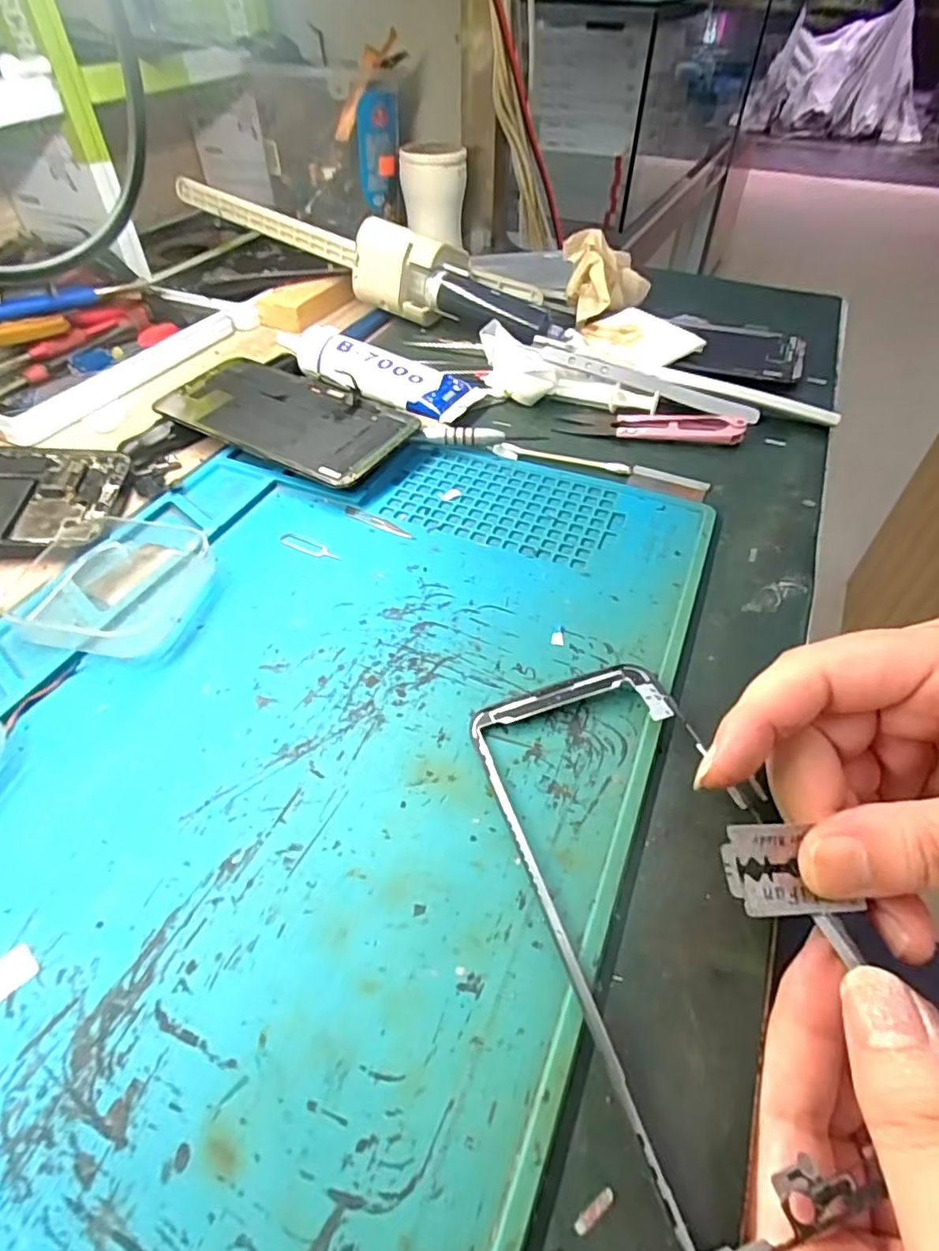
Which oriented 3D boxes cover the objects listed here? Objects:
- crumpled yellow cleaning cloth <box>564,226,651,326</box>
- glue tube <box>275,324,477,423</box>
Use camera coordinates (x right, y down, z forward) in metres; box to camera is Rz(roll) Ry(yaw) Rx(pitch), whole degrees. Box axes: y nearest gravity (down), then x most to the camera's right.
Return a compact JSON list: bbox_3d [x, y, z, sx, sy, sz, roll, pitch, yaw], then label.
[{"bbox_3d":[0.103,-0.255,0.444,0.066,0.040,0.059,-7,48,-7],"label":"crumpled yellow cleaning cloth"},{"bbox_3d":[-0.062,-0.154,0.369,0.128,0.024,0.040,18,50,15],"label":"glue tube"}]

